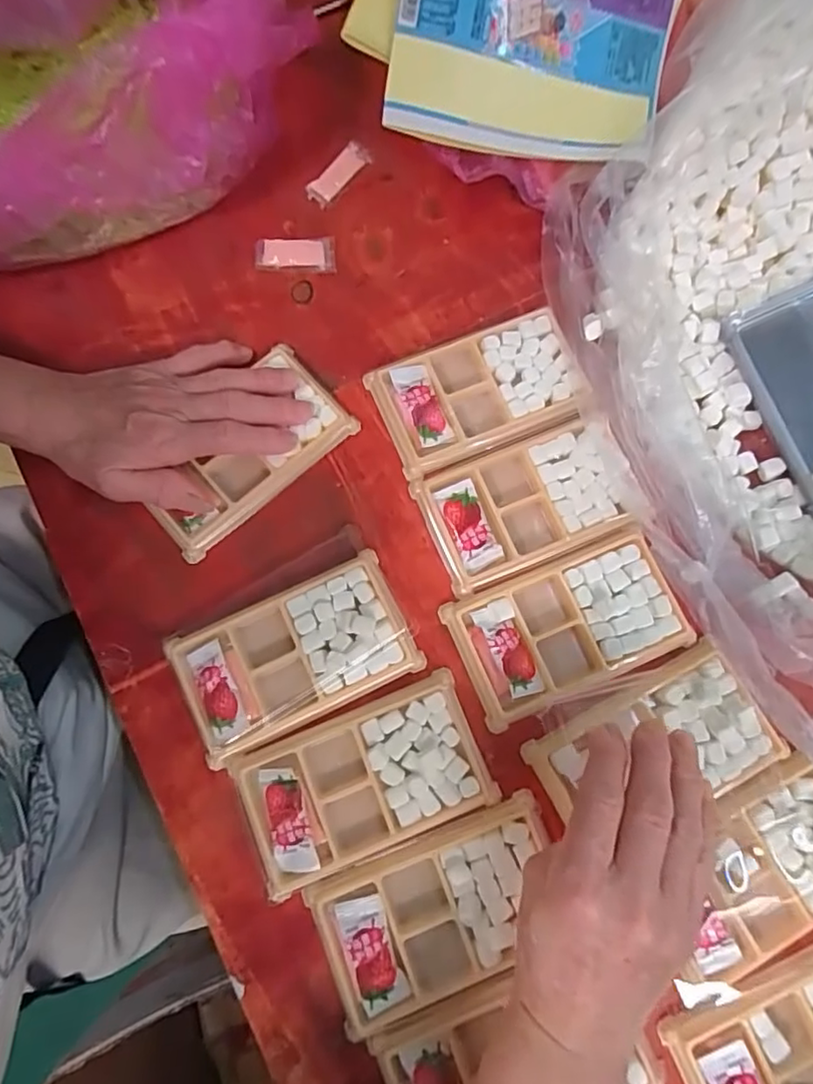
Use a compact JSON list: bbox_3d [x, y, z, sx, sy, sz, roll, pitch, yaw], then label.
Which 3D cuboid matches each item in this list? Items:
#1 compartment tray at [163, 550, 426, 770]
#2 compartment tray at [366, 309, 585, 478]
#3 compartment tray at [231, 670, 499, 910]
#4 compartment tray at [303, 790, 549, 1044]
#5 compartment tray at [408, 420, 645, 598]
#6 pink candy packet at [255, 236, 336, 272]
[{"bbox_3d":[-0.067,0.068,0.356,0.133,0.014,0.077,-25,78,-7],"label":"compartment tray"},{"bbox_3d":[0.049,-0.098,0.396,0.130,0.013,0.080,-22,78,-6],"label":"compartment tray"},{"bbox_3d":[-0.025,0.137,0.339,0.138,0.013,0.078,-21,78,-6],"label":"compartment tray"},{"bbox_3d":[0.020,0.205,0.326,0.135,0.010,0.079,-21,78,-6],"label":"compartment tray"},{"bbox_3d":[0.077,-0.026,0.378,0.128,0.013,0.079,-21,78,-6],"label":"compartment tray"},{"bbox_3d":[-0.079,-0.204,0.421,0.056,0.006,0.024,0,77,-1],"label":"pink candy packet"}]

